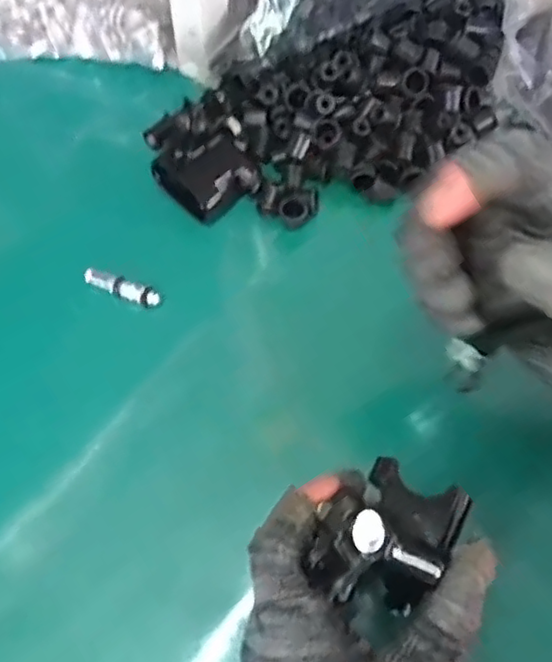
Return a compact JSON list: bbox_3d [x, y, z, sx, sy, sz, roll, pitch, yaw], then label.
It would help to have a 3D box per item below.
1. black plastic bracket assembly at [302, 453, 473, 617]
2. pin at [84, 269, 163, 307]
[{"bbox_3d":[0.046,0.081,0.254,0.045,0.031,0.064,32,67,15],"label":"black plastic bracket assembly"},{"bbox_3d":[-0.098,-0.028,0.396,0.052,0.008,0.012,23,65,11],"label":"pin"}]

